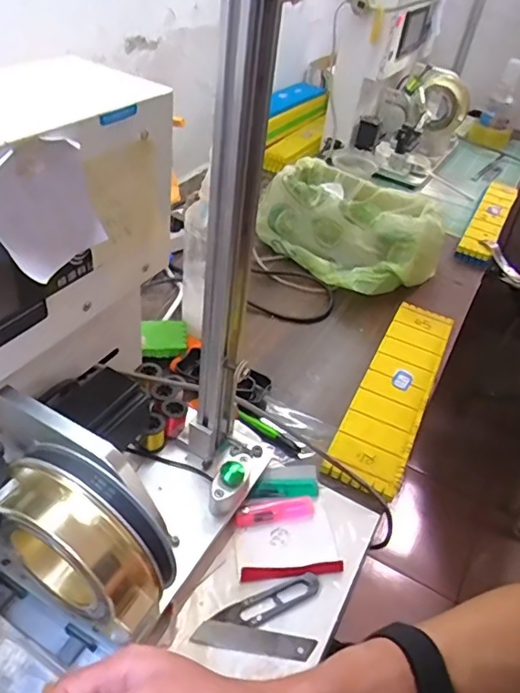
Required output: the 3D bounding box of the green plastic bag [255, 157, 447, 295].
[{"bbox_3d":[0.142,-0.200,0.869,0.201,0.102,0.273,-30,54,-36],"label":"green plastic bag"}]

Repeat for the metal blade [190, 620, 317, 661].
[{"bbox_3d":[-0.004,0.240,0.437,0.097,0.004,0.019,10,41,1],"label":"metal blade"}]

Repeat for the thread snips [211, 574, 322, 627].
[{"bbox_3d":[0.008,0.220,0.461,0.093,0.007,0.024,-13,45,-23],"label":"thread snips"}]

